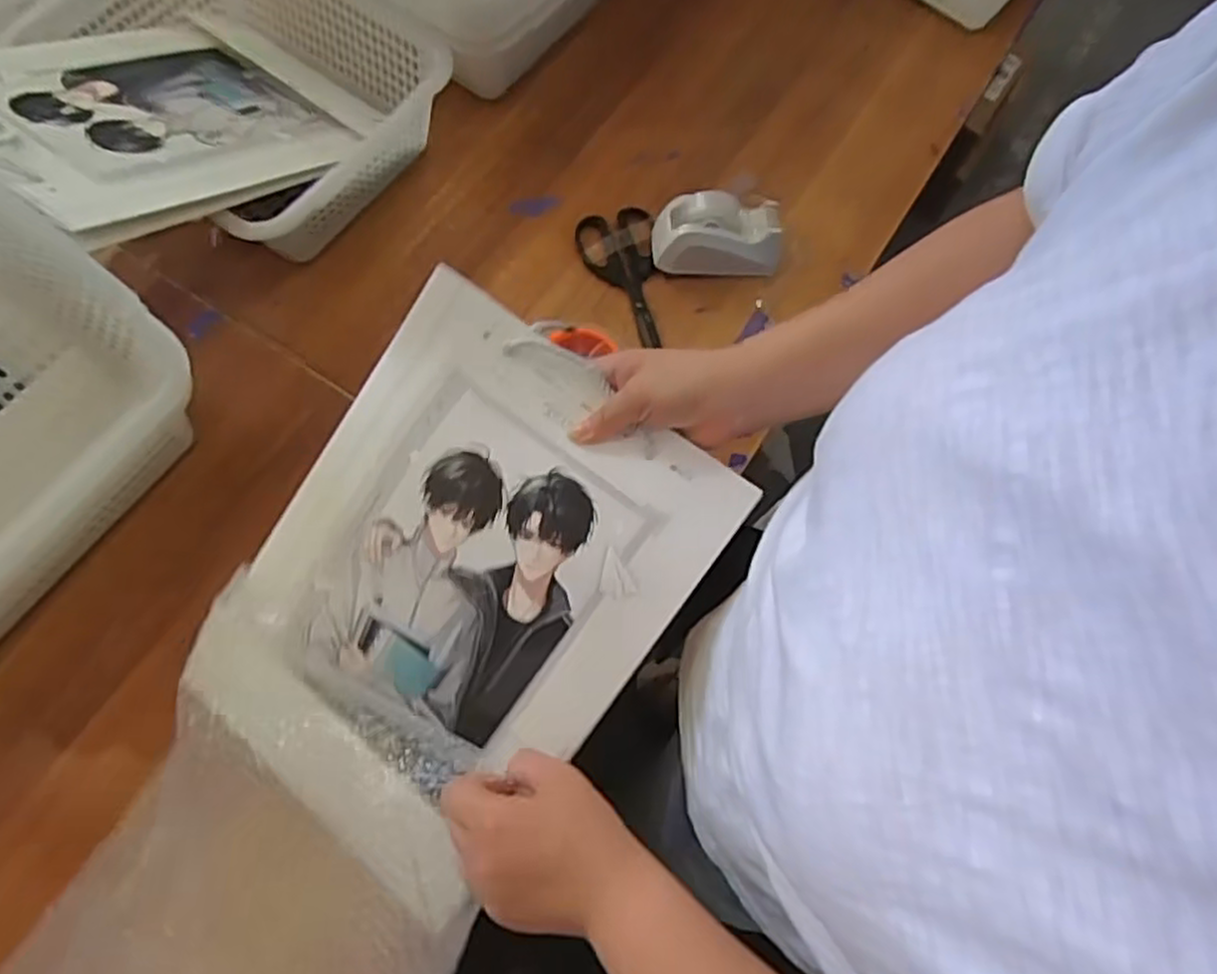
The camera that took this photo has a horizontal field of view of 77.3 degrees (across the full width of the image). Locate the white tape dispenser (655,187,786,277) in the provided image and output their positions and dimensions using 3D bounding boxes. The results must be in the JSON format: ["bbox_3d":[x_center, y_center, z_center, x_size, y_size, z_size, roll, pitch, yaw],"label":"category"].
[{"bbox_3d":[0.104,-0.239,0.726,0.119,0.071,0.044,0,71,-2],"label":"white tape dispenser"}]

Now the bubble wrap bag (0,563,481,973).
[{"bbox_3d":[-0.235,0.295,0.507,0.285,0.062,0.394,31,96,18],"label":"bubble wrap bag"}]

